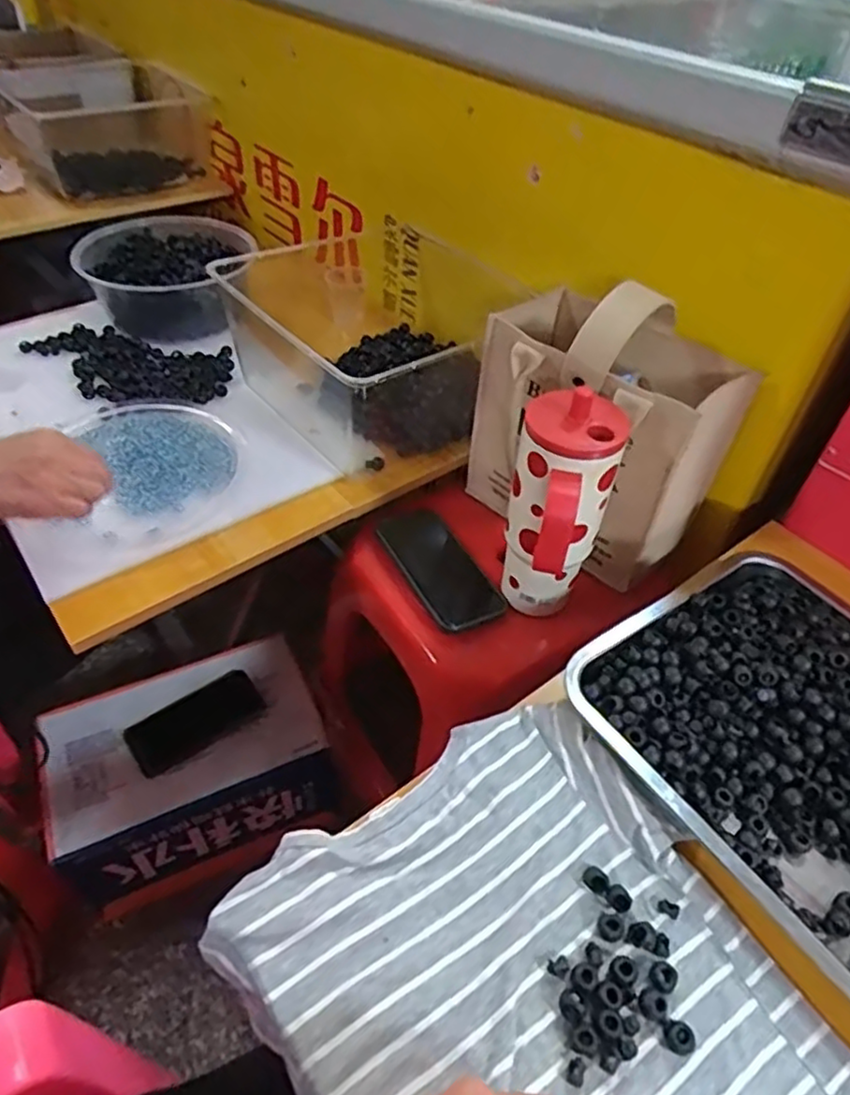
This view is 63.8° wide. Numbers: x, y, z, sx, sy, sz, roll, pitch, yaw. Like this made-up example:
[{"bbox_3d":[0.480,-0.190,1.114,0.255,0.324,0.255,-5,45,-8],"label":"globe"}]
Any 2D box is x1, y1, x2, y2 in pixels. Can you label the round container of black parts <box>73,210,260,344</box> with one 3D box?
[{"bbox_3d":[-0.357,-0.381,0.931,0.225,0.078,0.229,1,47,-2],"label":"round container of black parts"}]

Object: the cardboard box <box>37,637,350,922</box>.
[{"bbox_3d":[-0.305,0.286,0.905,0.318,0.164,0.203,-19,51,-19],"label":"cardboard box"}]

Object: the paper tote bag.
[{"bbox_3d":[0.175,-0.132,0.693,0.236,0.254,0.143,36,55,27],"label":"paper tote bag"}]

